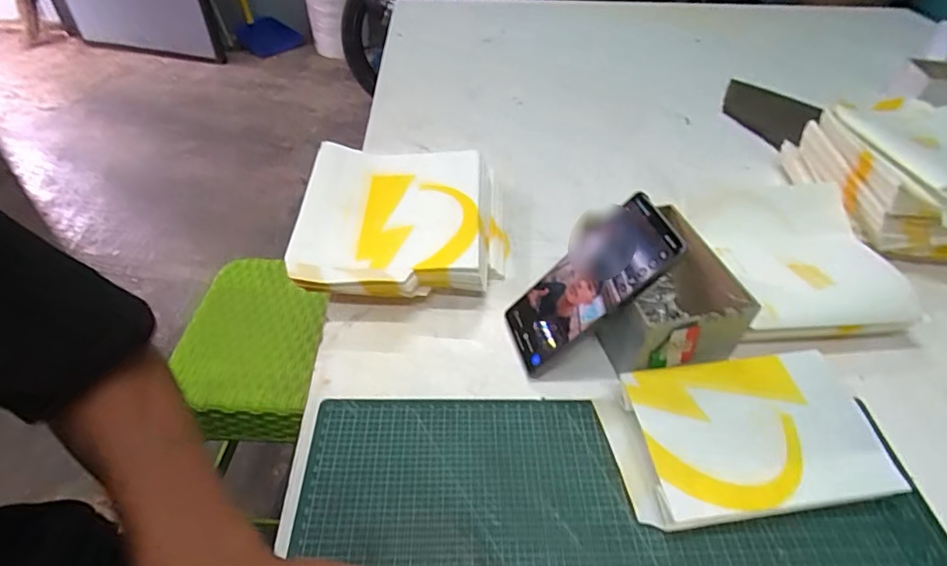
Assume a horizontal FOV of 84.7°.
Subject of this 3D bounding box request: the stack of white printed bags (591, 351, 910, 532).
[{"bbox_3d":[0.199,0.112,0.384,0.186,0.037,0.111,-4,45,-8],"label":"stack of white printed bags"}]

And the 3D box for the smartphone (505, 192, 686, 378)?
[{"bbox_3d":[0.093,0.003,0.427,0.016,0.162,0.070,24,33,-39],"label":"smartphone"}]

